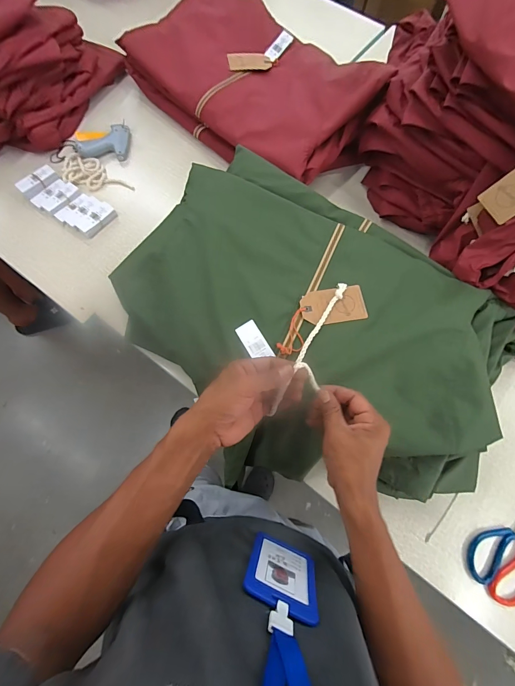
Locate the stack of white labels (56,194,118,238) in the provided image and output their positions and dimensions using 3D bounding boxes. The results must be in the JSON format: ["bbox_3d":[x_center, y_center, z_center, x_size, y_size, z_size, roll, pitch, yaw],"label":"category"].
[{"bbox_3d":[-0.366,-0.276,0.691,0.101,0.015,0.086,36,75,9],"label":"stack of white labels"}]

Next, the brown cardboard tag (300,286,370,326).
[{"bbox_3d":[0.119,-0.059,0.508,0.099,0.006,0.057,-9,73,-3],"label":"brown cardboard tag"}]

